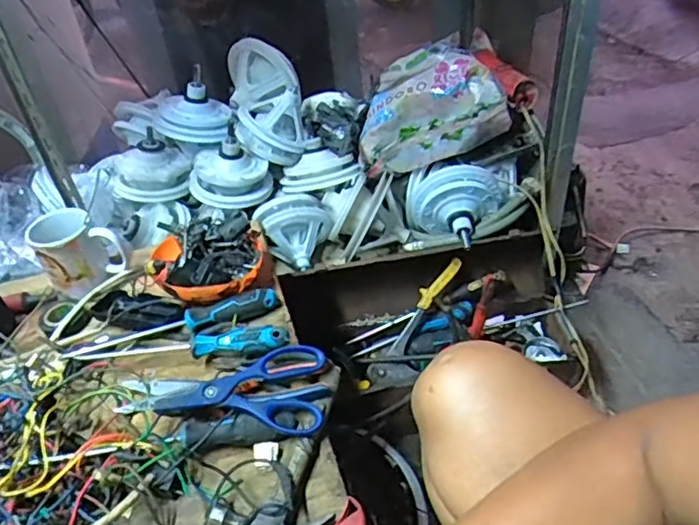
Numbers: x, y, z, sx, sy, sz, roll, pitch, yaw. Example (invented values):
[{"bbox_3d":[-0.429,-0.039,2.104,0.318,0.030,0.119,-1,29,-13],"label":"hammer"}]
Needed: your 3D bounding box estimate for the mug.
[{"bbox_3d":[-0.370,-0.019,0.794,0.096,0.085,0.082,-32,46,-28],"label":"mug"}]

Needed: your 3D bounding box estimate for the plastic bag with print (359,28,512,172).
[{"bbox_3d":[0.130,-0.270,1.017,0.272,0.147,0.190,-21,34,22],"label":"plastic bag with print"}]

